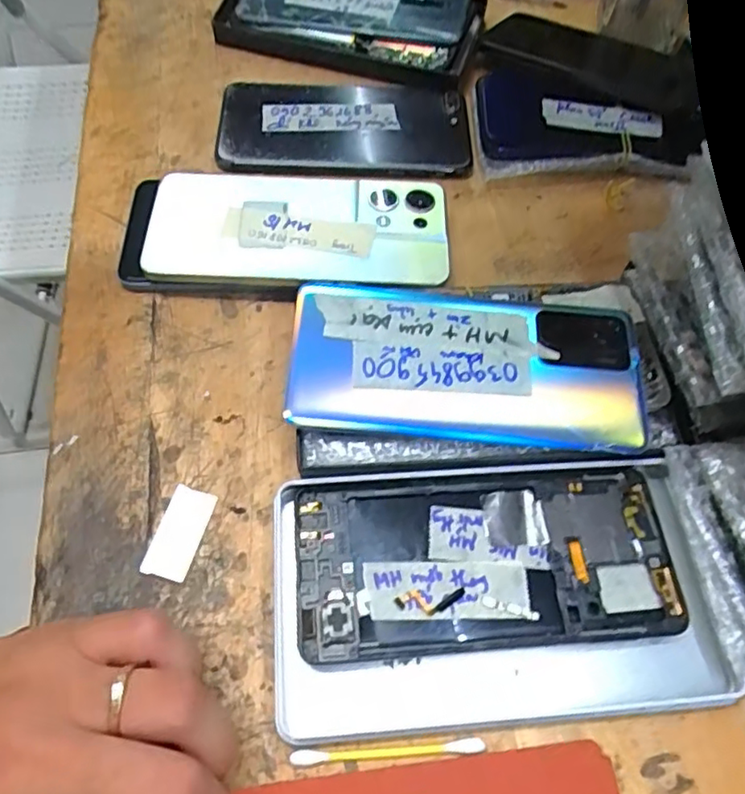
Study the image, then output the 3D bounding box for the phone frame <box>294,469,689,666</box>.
[{"bbox_3d":[0.048,0.069,0.262,0.155,0.009,0.070,-4,62,-3],"label":"phone frame"}]

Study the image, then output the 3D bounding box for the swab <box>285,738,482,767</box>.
[{"bbox_3d":[0.006,0.133,0.231,0.071,0.004,0.005,-3,62,-2],"label":"swab"}]

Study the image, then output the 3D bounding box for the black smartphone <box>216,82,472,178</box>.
[{"bbox_3d":[-0.014,-0.162,0.376,0.150,0.009,0.074,-1,71,-7],"label":"black smartphone"}]

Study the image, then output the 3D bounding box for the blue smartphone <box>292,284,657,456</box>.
[{"bbox_3d":[0.043,-0.014,0.283,0.158,0.009,0.073,5,74,-2],"label":"blue smartphone"}]

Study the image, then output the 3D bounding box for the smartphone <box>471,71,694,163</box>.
[{"bbox_3d":[0.127,-0.170,0.375,0.124,0.009,0.063,2,74,-2],"label":"smartphone"}]

